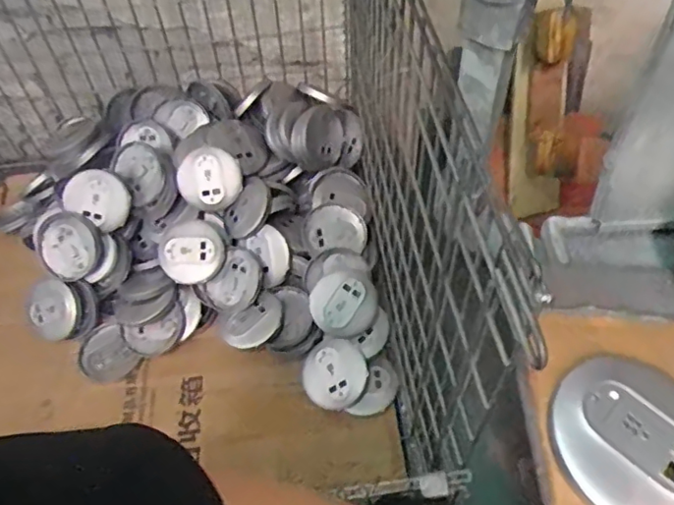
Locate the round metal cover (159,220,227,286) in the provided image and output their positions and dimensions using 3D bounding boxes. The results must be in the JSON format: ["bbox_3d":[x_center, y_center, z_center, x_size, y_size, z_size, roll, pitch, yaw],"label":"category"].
[{"bbox_3d":[-0.291,0.002,1.151,0.119,0.038,0.126,-1,97,-7],"label":"round metal cover"}]

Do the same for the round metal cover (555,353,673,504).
[{"bbox_3d":[0.237,0.140,0.439,0.128,0.020,0.126,-2,54,2],"label":"round metal cover"}]

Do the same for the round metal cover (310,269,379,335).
[{"bbox_3d":[0.015,0.099,1.116,0.129,0.030,0.125,0,93,2],"label":"round metal cover"}]

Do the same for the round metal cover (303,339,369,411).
[{"bbox_3d":[-0.005,0.234,1.095,0.124,0.022,0.125,-2,77,10],"label":"round metal cover"}]

